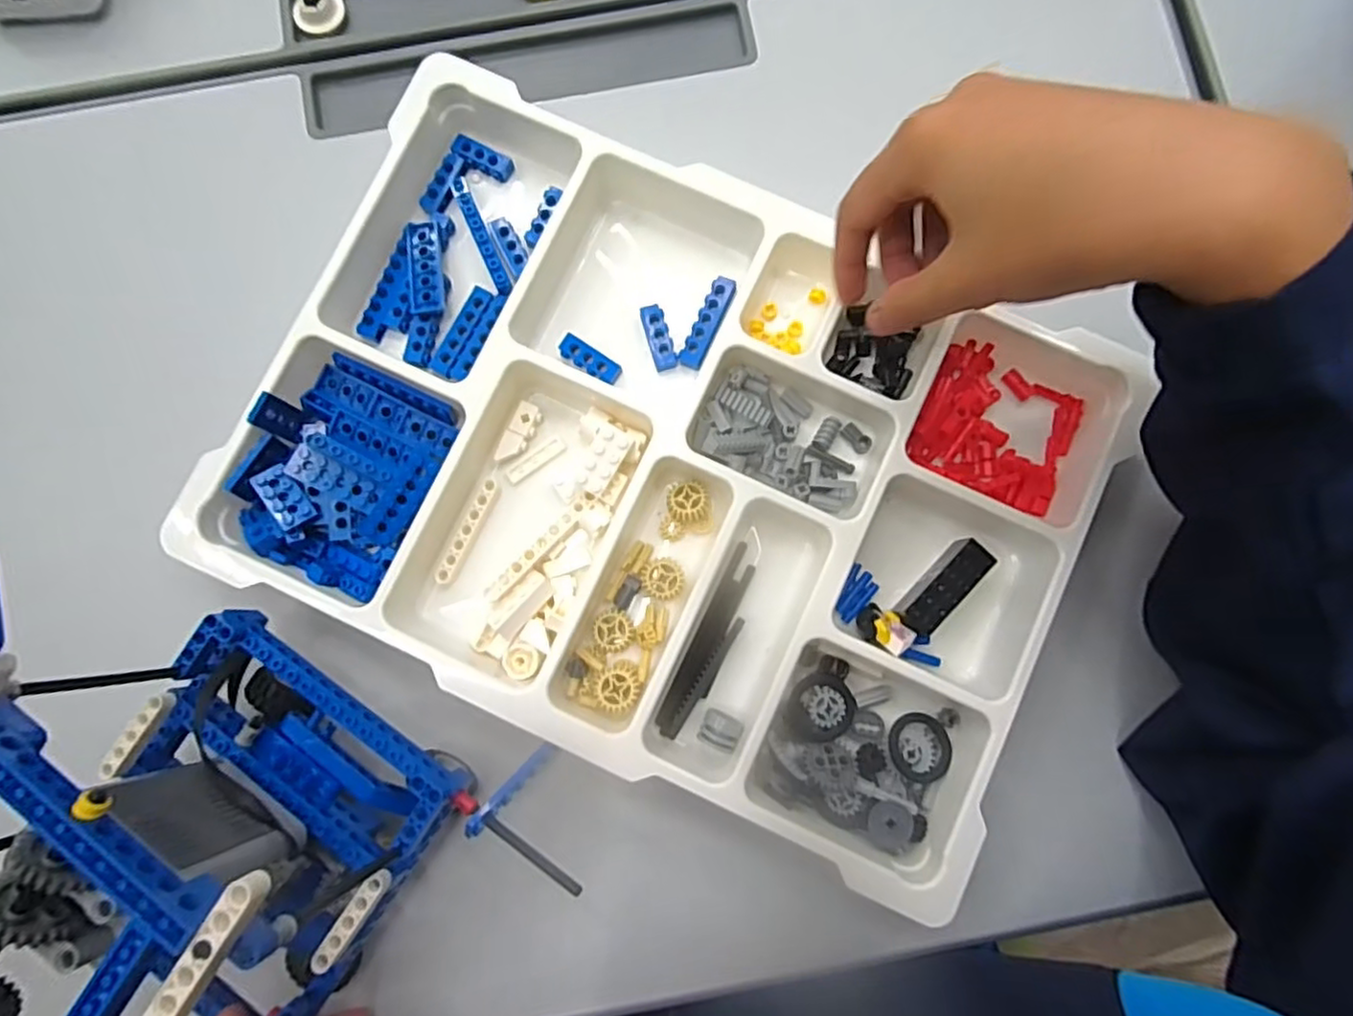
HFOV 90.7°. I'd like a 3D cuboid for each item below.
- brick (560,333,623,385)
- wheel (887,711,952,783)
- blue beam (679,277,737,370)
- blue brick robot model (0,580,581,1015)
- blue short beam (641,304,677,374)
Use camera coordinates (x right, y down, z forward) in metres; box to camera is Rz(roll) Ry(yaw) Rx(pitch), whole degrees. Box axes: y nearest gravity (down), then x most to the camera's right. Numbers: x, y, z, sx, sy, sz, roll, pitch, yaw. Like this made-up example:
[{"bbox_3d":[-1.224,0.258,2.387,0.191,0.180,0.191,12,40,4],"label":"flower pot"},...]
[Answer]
[{"bbox_3d":[-0.042,-0.074,0.334,0.032,0.006,0.013,34,80,4],"label":"brick"},{"bbox_3d":[0.113,0.110,0.306,0.030,0.006,0.029,0,80,-2],"label":"wheel"},{"bbox_3d":[0.016,-0.092,0.332,0.012,0.009,0.047,25,80,3],"label":"blue beam"},{"bbox_3d":[-0.178,0.126,0.216,0.167,0.166,0.163,34,82,3],"label":"blue brick robot model"},{"bbox_3d":[-0.009,-0.085,0.336,0.012,0.008,0.032,-17,81,-5],"label":"blue short beam"}]

